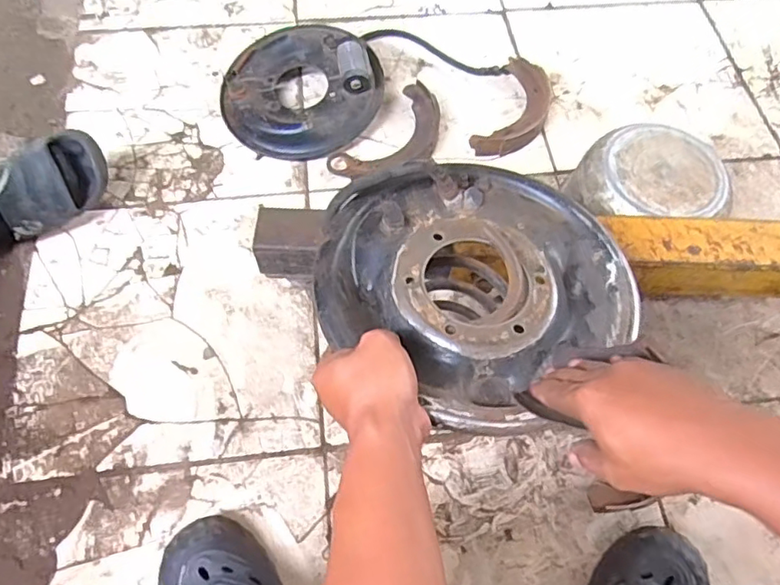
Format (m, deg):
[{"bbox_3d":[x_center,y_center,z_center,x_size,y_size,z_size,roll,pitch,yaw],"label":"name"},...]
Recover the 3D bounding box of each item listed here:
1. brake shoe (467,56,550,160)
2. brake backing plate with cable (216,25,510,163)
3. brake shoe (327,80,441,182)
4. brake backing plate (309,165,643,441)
[{"bbox_3d":[0.218,-0.309,0.987,0.098,0.035,0.217,22,66,9],"label":"brake shoe"},{"bbox_3d":[-0.053,-0.388,0.995,0.482,0.084,0.251,-24,68,-13],"label":"brake backing plate with cable"},{"bbox_3d":[0.012,-0.252,0.956,0.122,0.030,0.226,35,69,14],"label":"brake shoe"},{"bbox_3d":[0.070,-0.021,0.493,0.248,0.049,0.247,1,65,-1],"label":"brake backing plate"}]

